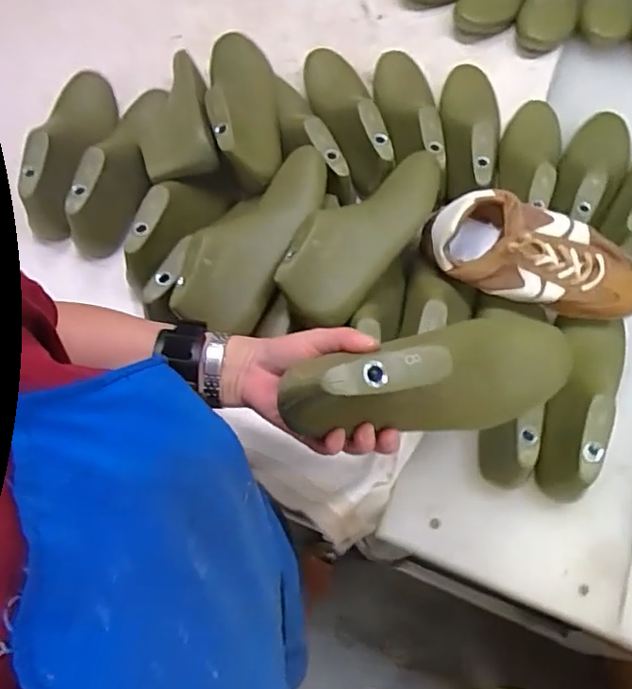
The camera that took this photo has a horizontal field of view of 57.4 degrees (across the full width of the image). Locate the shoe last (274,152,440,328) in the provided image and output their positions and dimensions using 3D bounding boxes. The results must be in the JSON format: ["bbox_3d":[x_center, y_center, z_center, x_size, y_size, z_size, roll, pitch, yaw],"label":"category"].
[{"bbox_3d":[0.056,-0.120,0.628,0.081,0.096,0.237,36,70,13],"label":"shoe last"}]

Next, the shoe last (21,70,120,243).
[{"bbox_3d":[-0.300,-0.243,0.696,0.071,0.083,0.253,3,67,0],"label":"shoe last"}]

